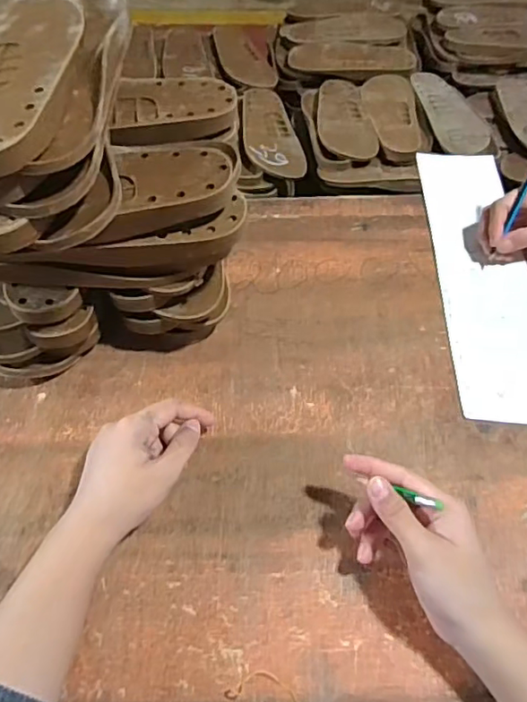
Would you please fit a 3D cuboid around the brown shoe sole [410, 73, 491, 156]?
[{"bbox_3d":[0.339,-0.440,1.020,0.097,0.022,0.261,-4,54,-6],"label":"brown shoe sole"}]

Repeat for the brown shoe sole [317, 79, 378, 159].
[{"bbox_3d":[0.140,-0.423,0.995,0.091,0.017,0.243,-3,54,-5],"label":"brown shoe sole"}]

